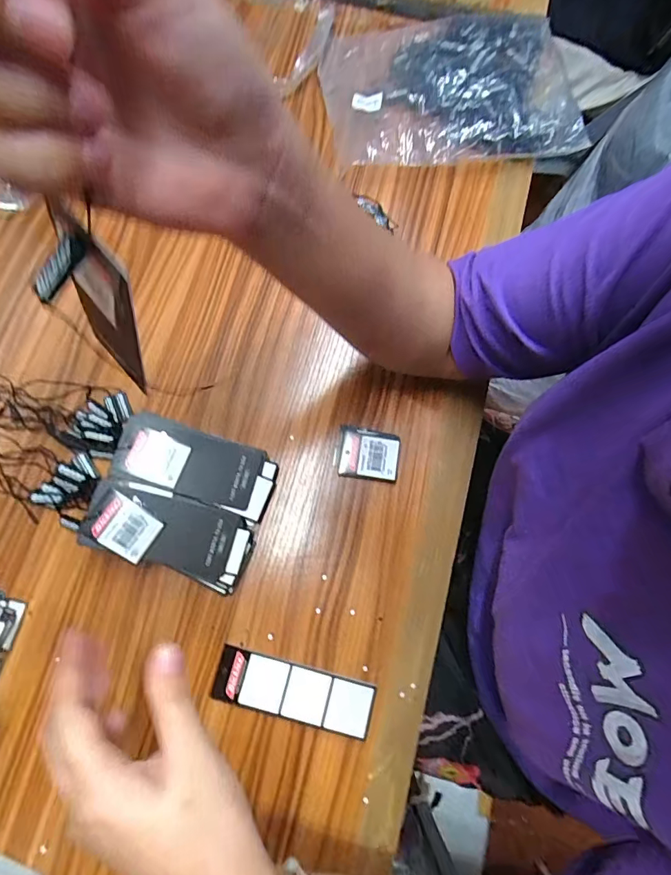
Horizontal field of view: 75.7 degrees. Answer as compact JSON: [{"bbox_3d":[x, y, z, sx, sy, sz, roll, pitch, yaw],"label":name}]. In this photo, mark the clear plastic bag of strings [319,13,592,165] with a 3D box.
[{"bbox_3d":[0.117,-0.366,0.449,0.250,0.037,0.191,-5,76,-3],"label":"clear plastic bag of strings"}]

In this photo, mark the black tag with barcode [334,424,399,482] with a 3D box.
[{"bbox_3d":[0.028,0.014,0.376,0.055,0.009,0.044,7,76,1],"label":"black tag with barcode"}]

